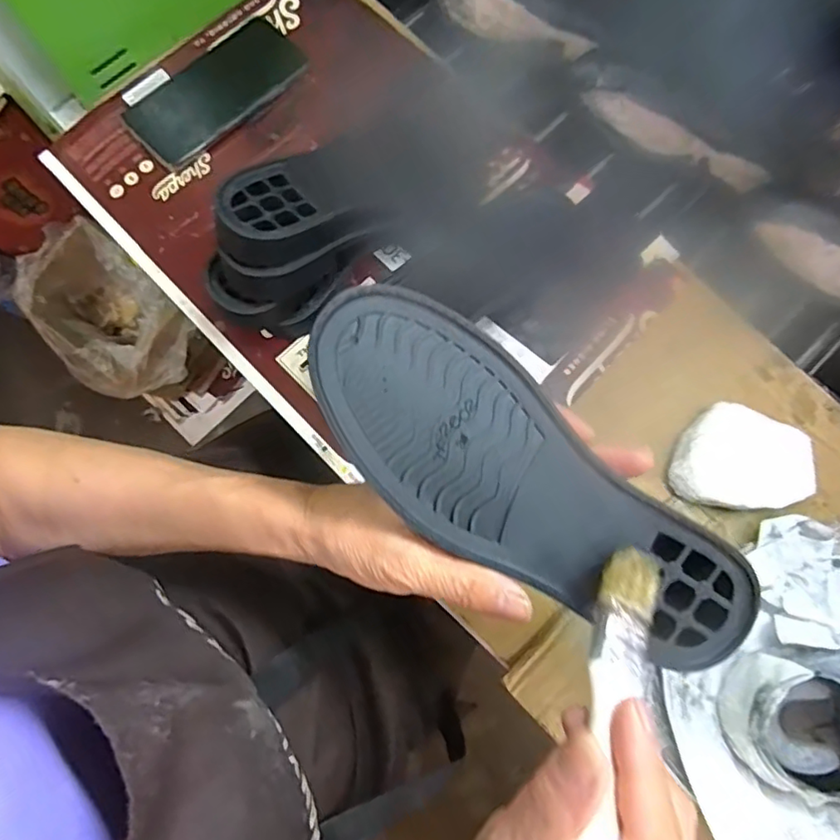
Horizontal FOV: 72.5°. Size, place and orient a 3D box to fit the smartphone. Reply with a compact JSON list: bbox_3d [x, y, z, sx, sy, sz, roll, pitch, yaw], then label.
[{"bbox_3d":[-0.181,-0.298,0.517,0.164,0.016,0.079,-43,80,-9],"label":"smartphone"}]

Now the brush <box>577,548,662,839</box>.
[{"bbox_3d":[0.068,0.116,0.205,0.024,0.010,0.153,19,58,5],"label":"brush"}]

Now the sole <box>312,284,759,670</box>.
[{"bbox_3d":[0.051,0.031,0.251,0.225,0.019,0.079,37,79,-5],"label":"sole"}]

